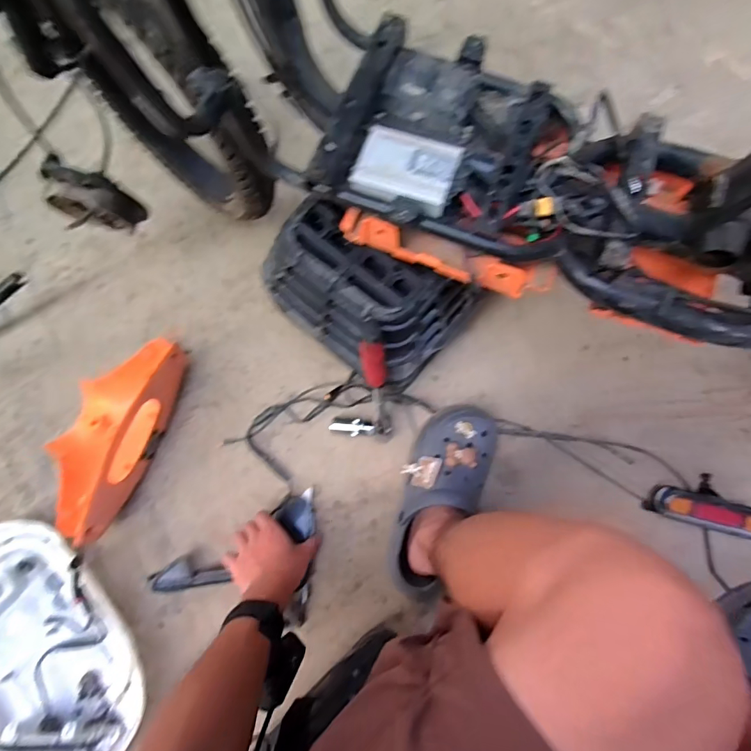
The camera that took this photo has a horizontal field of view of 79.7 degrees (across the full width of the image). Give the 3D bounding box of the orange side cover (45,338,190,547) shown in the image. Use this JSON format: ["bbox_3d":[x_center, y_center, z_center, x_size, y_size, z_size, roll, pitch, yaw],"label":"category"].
[{"bbox_3d":[-0.398,0.073,0.656,0.145,0.103,0.290,20,78,5],"label":"orange side cover"}]

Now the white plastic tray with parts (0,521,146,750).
[{"bbox_3d":[-0.463,0.379,0.594,0.252,0.069,0.349,-35,79,-7],"label":"white plastic tray with parts"}]

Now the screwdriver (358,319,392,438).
[{"bbox_3d":[0.003,0.014,0.588,0.028,0.223,0.034,-10,54,-1],"label":"screwdriver"}]

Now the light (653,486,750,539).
[{"bbox_3d":[0.472,0.192,0.637,0.154,0.037,0.046,15,77,4],"label":"light"}]

